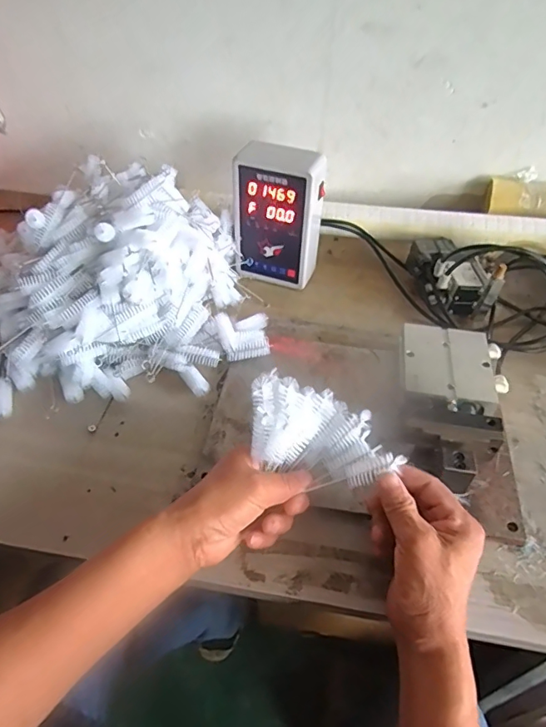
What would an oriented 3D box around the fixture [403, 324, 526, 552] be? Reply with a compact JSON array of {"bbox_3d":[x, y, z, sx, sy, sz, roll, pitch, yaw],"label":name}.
[{"bbox_3d":[0.196,0.059,0.518,0.115,0.049,0.236,7,47,4],"label":"fixture"}]

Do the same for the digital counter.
[{"bbox_3d":[0.005,-0.194,0.660,0.114,0.176,0.058,9,47,7],"label":"digital counter"}]

